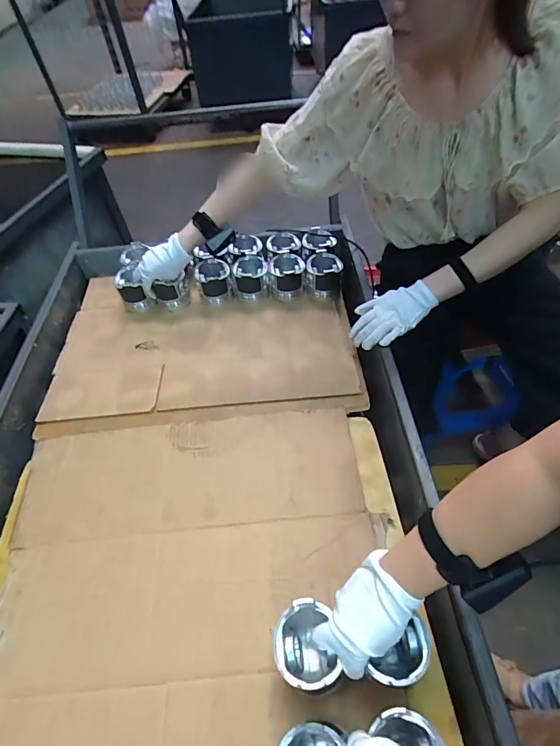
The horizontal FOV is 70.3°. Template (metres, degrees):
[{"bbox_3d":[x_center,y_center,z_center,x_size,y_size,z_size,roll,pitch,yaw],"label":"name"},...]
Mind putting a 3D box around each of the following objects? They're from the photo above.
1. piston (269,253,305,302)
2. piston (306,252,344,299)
[{"bbox_3d":[0.018,-0.236,0.974,0.084,0.072,0.105,4,51,6],"label":"piston"},{"bbox_3d":[0.109,-0.234,0.973,0.085,0.077,0.102,1,51,3],"label":"piston"}]

